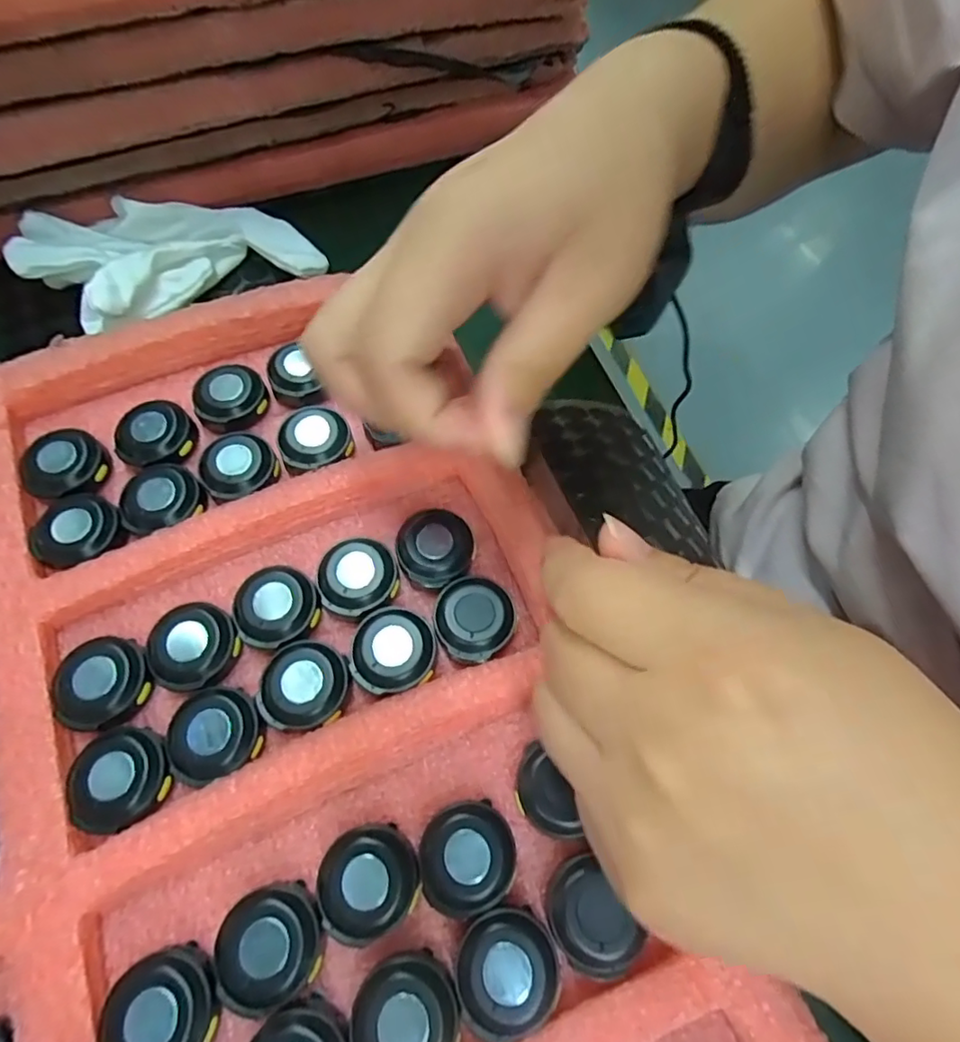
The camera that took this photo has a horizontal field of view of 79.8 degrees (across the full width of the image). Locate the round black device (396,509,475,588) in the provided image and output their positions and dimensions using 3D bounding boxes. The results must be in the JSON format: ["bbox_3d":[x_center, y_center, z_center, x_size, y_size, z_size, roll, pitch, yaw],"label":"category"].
[{"bbox_3d":[-0.017,0.011,0.223,0.028,0.013,0.028,1,65,-1],"label":"round black device"}]

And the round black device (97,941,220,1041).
[{"bbox_3d":[-0.089,0.138,0.160,0.031,0.013,0.029,1,65,-1],"label":"round black device"}]

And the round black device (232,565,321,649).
[{"bbox_3d":[-0.074,0.032,0.211,0.028,0.012,0.029,1,65,-1],"label":"round black device"}]

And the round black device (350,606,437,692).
[{"bbox_3d":[-0.031,0.046,0.205,0.030,0.011,0.029,1,65,-1],"label":"round black device"}]

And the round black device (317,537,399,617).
[{"bbox_3d":[-0.046,0.022,0.216,0.029,0.012,0.028,1,65,-1],"label":"round black device"}]

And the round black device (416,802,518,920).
[{"bbox_3d":[-0.004,0.104,0.178,0.029,0.012,0.028,1,65,-1],"label":"round black device"}]

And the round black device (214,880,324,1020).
[{"bbox_3d":[-0.061,0.124,0.168,0.029,0.012,0.029,1,65,-1],"label":"round black device"}]

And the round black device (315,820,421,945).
[{"bbox_3d":[-0.034,0.110,0.175,0.030,0.012,0.029,1,65,-1],"label":"round black device"}]

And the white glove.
[{"bbox_3d":[-0.154,-0.135,0.287,0.131,0.024,0.071,-24,68,-12],"label":"white glove"}]

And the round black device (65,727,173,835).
[{"bbox_3d":[-0.116,0.083,0.185,0.029,0.011,0.029,-8,65,-5],"label":"round black device"}]

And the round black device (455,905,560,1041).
[{"bbox_3d":[0.008,0.130,0.166,0.028,0.013,0.030,1,65,-1],"label":"round black device"}]

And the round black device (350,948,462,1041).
[{"bbox_3d":[-0.021,0.140,0.160,0.029,0.014,0.030,1,65,-1],"label":"round black device"}]

